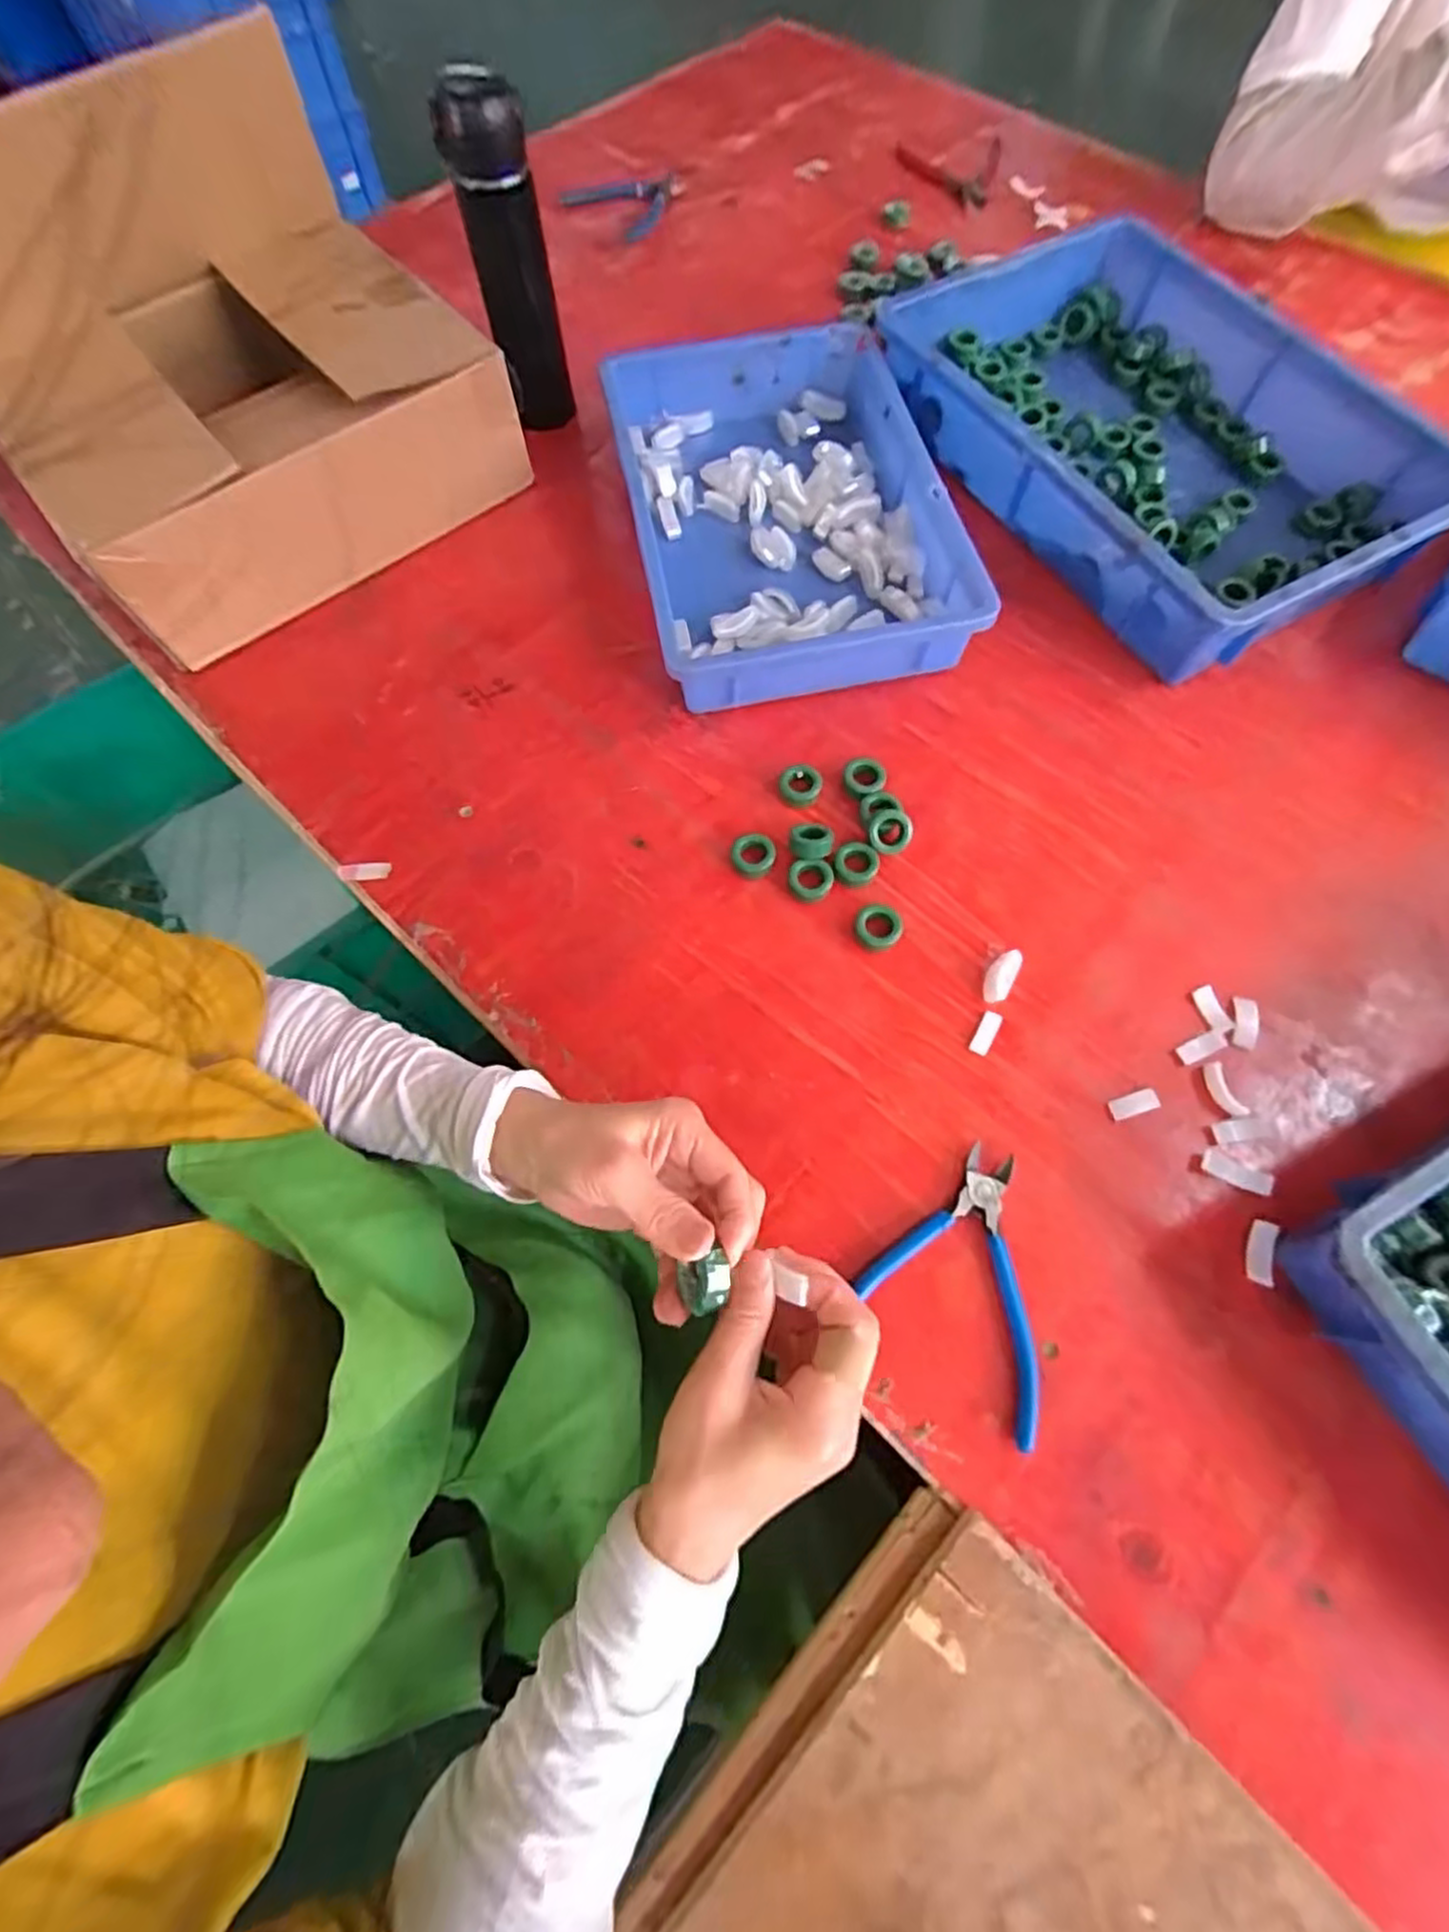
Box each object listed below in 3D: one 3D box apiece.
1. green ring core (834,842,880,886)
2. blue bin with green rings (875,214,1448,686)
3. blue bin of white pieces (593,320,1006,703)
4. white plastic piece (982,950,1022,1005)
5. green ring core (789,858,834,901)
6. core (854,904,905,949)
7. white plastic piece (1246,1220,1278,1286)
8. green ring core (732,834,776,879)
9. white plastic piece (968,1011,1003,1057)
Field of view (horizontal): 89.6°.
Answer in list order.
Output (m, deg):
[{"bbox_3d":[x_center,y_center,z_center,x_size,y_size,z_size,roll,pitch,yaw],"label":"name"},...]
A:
[{"bbox_3d":[0.091,-0.071,0.504,0.030,0.012,0.029,0,66,-1],"label":"green ring core"},{"bbox_3d":[0.360,-0.448,0.631,0.296,0.095,0.434,-26,69,-12],"label":"blue bin with green rings"},{"bbox_3d":[0.049,-0.374,0.610,0.247,0.073,0.359,-8,66,-5],"label":"blue bin of white pieces"},{"bbox_3d":[0.179,0.007,0.474,0.017,0.009,0.037,28,88,11],"label":"white plastic piece"},{"bbox_3d":[0.060,-0.059,0.502,0.031,0.012,0.028,-1,81,-4],"label":"green ring core"},{"bbox_3d":[0.102,-0.026,0.487,0.030,0.013,0.030,0,66,-1],"label":"core"},{"bbox_3d":[0.303,0.162,0.412,0.013,0.008,0.034,17,67,6],"label":"white plastic piece"},{"bbox_3d":[0.021,-0.076,0.510,0.029,0.016,0.029,0,66,-1],"label":"green ring core"},{"bbox_3d":[0.167,0.043,0.465,0.012,0.005,0.029,29,69,11],"label":"white plastic piece"}]

